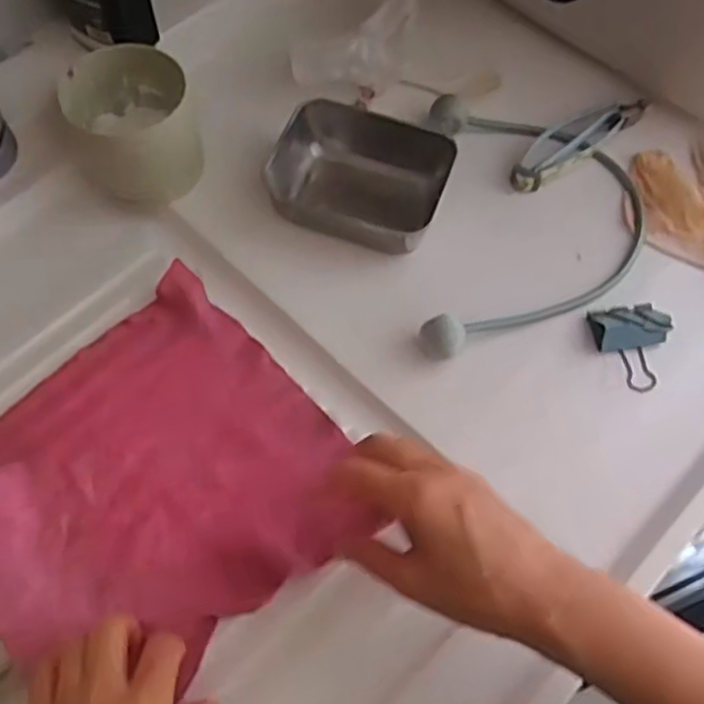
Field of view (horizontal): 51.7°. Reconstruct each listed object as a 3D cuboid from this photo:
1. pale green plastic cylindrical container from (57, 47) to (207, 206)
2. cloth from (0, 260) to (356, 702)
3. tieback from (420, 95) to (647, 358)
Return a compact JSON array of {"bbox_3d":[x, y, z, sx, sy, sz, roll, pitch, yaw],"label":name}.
[{"bbox_3d":[-0.168,-0.175,0.571,0.093,0.082,0.094,1,64,-2],"label":"pale green plastic cylindrical container"},{"bbox_3d":[-0.137,0.086,0.487,0.237,0.020,0.227,-38,69,-18],"label":"cloth"},{"bbox_3d":[0.145,-0.098,0.564,0.178,0.025,0.242,5,64,0],"label":"tieback"}]

